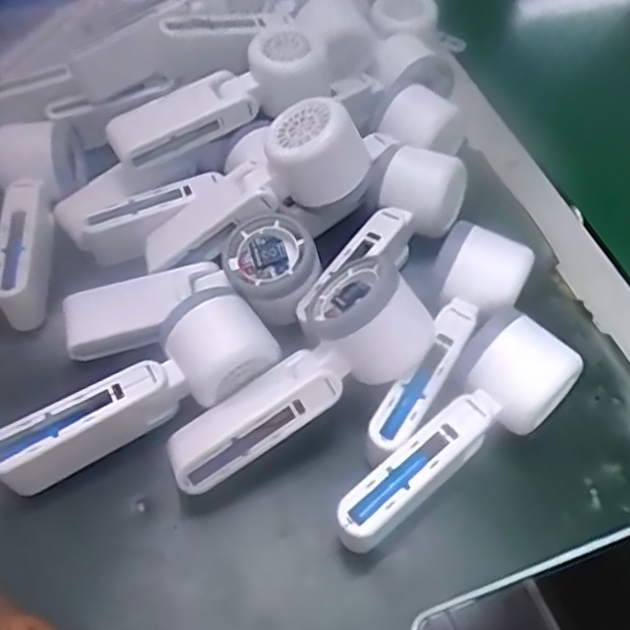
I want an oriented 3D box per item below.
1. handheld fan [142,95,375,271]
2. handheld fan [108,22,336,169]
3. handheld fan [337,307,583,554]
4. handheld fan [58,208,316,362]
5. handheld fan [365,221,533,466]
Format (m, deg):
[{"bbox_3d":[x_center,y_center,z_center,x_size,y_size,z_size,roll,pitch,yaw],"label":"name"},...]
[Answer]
[{"bbox_3d":[-0.042,-0.077,0.447,0.160,0.069,0.054,-26,56,7],"label":"handheld fan"},{"bbox_3d":[-0.067,-0.152,0.482,0.165,0.048,0.054,-26,58,-3],"label":"handheld fan"},{"bbox_3d":[0.072,0.067,0.376,0.158,0.059,0.052,-33,61,-21],"label":"handheld fan"},{"bbox_3d":[-0.078,-0.011,0.436,0.167,0.054,0.060,-18,55,6],"label":"handheld fan"},{"bbox_3d":[0.077,0.017,0.397,0.053,0.050,0.162,23,58,16],"label":"handheld fan"}]

